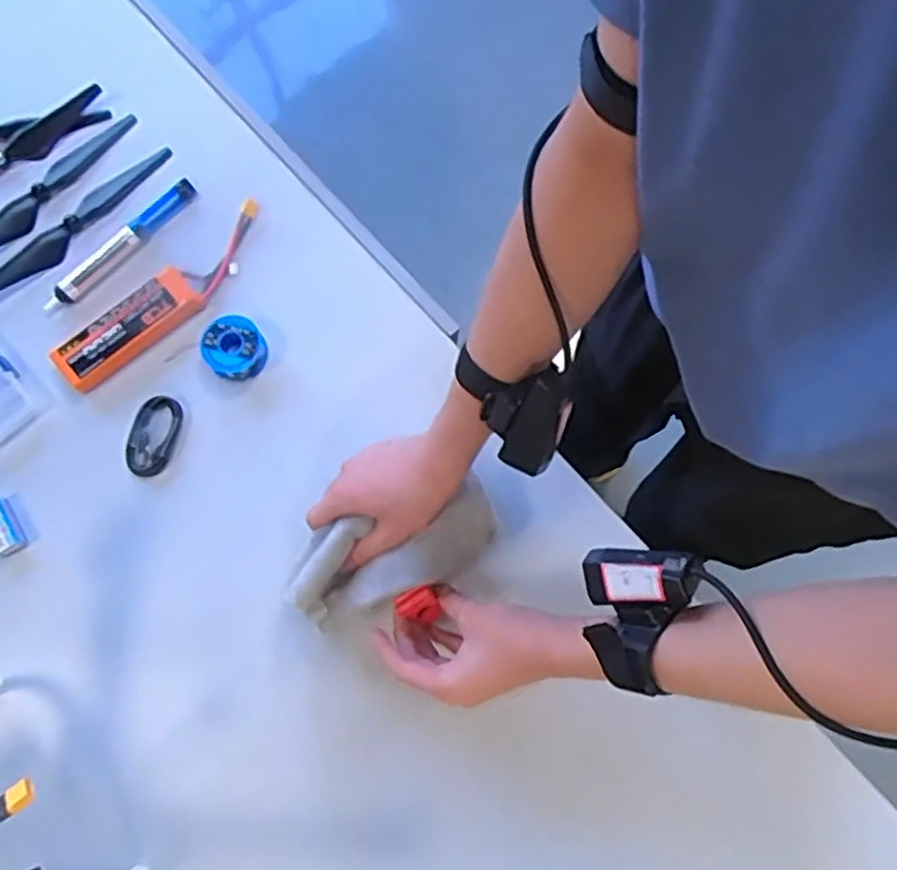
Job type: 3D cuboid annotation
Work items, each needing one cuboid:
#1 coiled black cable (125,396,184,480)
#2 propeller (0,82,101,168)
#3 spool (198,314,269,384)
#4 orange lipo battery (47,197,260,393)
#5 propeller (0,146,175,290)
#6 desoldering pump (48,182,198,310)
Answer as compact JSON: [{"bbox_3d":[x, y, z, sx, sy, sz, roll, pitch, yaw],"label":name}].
[{"bbox_3d":[-0.269,0.001,0.673,0.040,0.005,0.076,14,78,2],"label":"coiled black cable"},{"bbox_3d":[-0.439,-0.268,0.727,0.233,0.018,0.033,-40,81,-8],"label":"propeller"},{"bbox_3d":[-0.198,-0.081,0.685,0.051,0.044,0.050,0,78,-1],"label":"spool"},{"bbox_3d":[-0.261,-0.131,0.687,0.232,0.022,0.050,-42,82,-9],"label":"orange lipo battery"},{"bbox_3d":[-0.365,-0.205,0.721,0.035,0.018,0.234,41,81,7],"label":"propeller"},{"bbox_3d":[-0.314,-0.184,0.707,0.174,0.016,0.023,-44,82,-9],"label":"desoldering pump"}]

